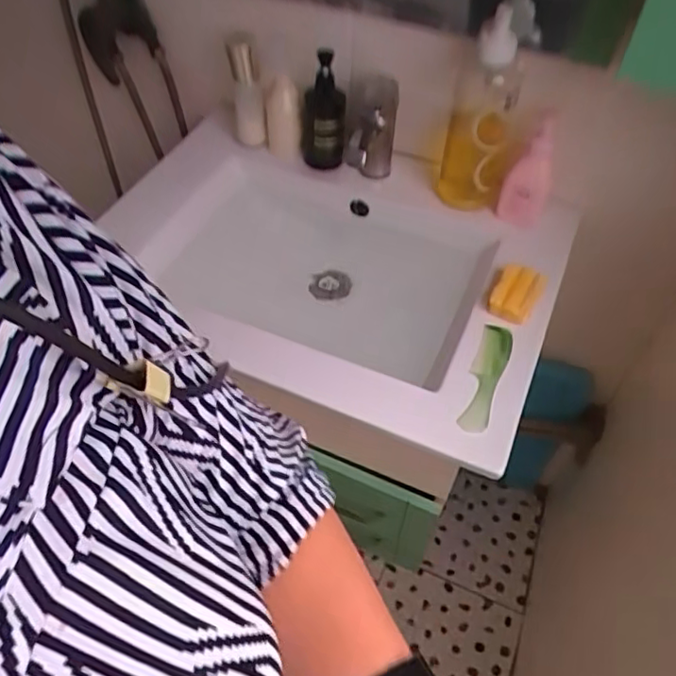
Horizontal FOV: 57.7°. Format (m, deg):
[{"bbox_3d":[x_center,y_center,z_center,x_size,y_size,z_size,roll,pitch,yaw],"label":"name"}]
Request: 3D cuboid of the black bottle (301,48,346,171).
[{"bbox_3d":[-0.020,-0.298,0.812,0.056,0.183,0.050,-1,53,-5],"label":"black bottle"}]

